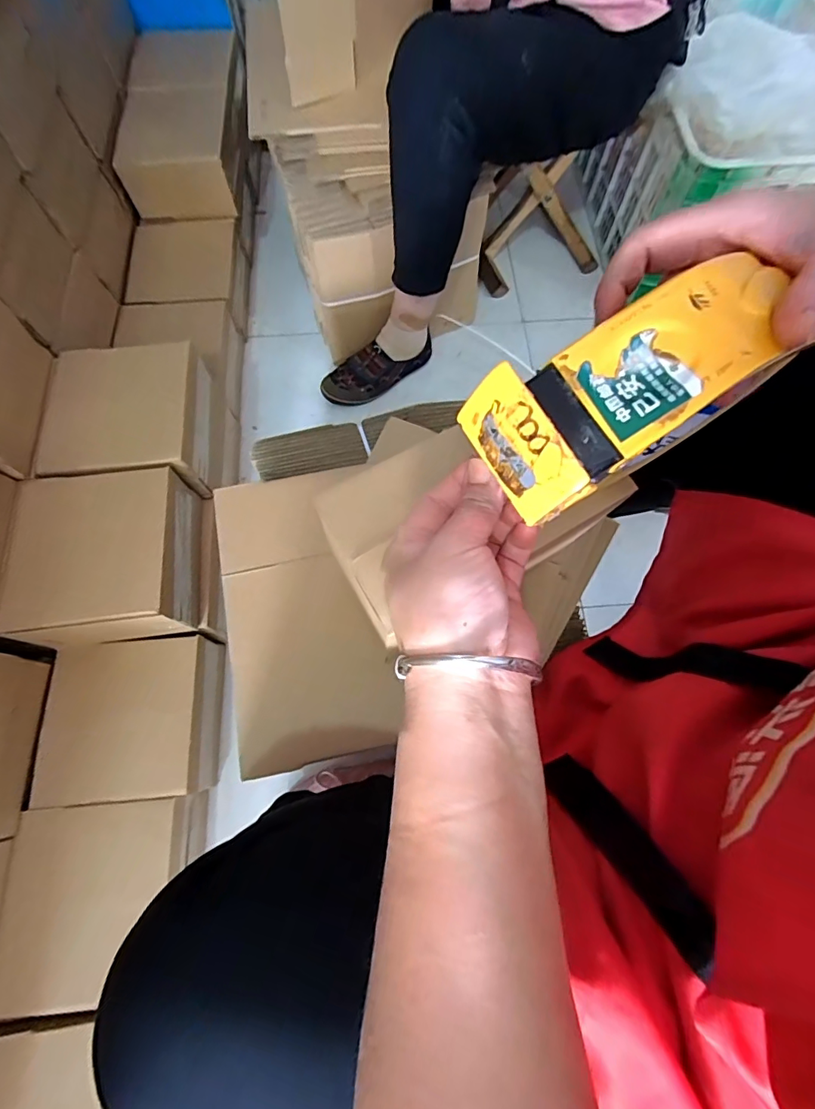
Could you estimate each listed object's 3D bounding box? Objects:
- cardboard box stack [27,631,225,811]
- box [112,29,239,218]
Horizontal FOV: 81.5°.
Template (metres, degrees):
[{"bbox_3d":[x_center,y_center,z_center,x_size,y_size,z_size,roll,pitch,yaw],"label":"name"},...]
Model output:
[{"bbox_3d":[-0.367,0.223,0.648,0.195,0.097,0.195,-2,70,-1],"label":"cardboard box stack"},{"bbox_3d":[-0.435,-0.838,0.913,0.187,0.099,0.401,-6,70,-2],"label":"box"}]

